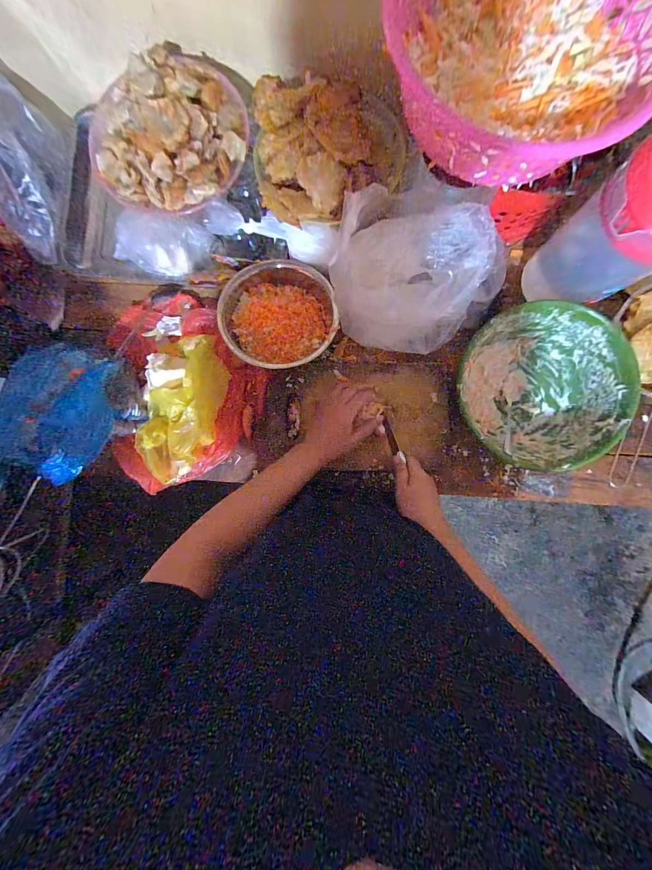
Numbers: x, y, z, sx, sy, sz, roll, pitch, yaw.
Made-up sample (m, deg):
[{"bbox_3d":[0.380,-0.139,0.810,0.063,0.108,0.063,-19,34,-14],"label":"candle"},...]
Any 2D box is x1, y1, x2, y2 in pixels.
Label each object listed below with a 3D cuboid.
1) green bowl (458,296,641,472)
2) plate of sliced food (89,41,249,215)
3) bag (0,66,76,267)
[{"bbox_3d":[0.331,-0.082,0.508,0.198,0.086,0.233,-38,88,1],"label":"green bowl"},{"bbox_3d":[-0.216,-0.402,0.432,0.211,0.064,0.195,0,90,2],"label":"plate of sliced food"},{"bbox_3d":[-0.497,-0.448,0.524,0.089,0.160,0.274,-8,89,2],"label":"bag"}]

